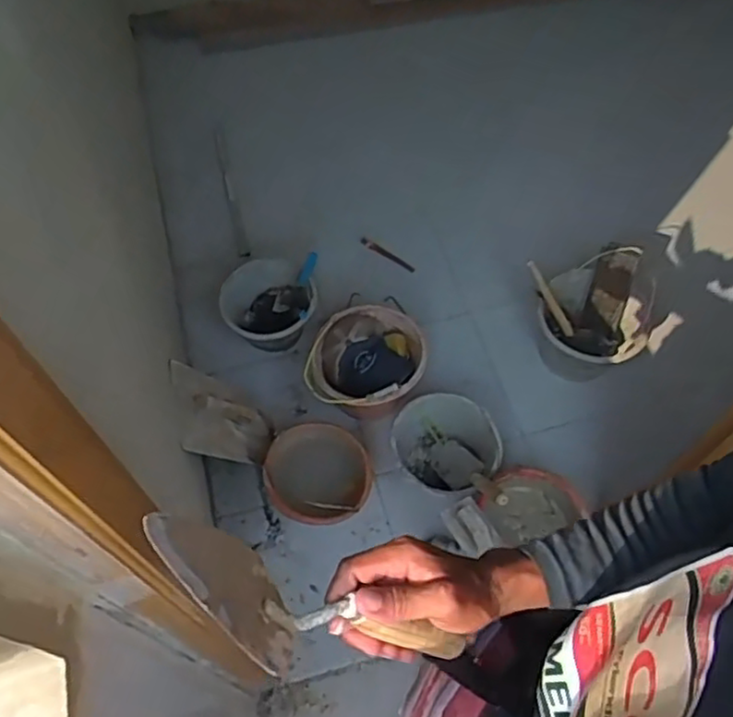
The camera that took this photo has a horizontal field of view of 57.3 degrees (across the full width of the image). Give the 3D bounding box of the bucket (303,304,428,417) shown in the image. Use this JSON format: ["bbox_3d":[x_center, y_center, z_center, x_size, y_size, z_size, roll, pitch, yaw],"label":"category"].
[{"bbox_3d":[0.007,0.027,1.688,0.257,0.211,0.273,0,59,1],"label":"bucket"}]

